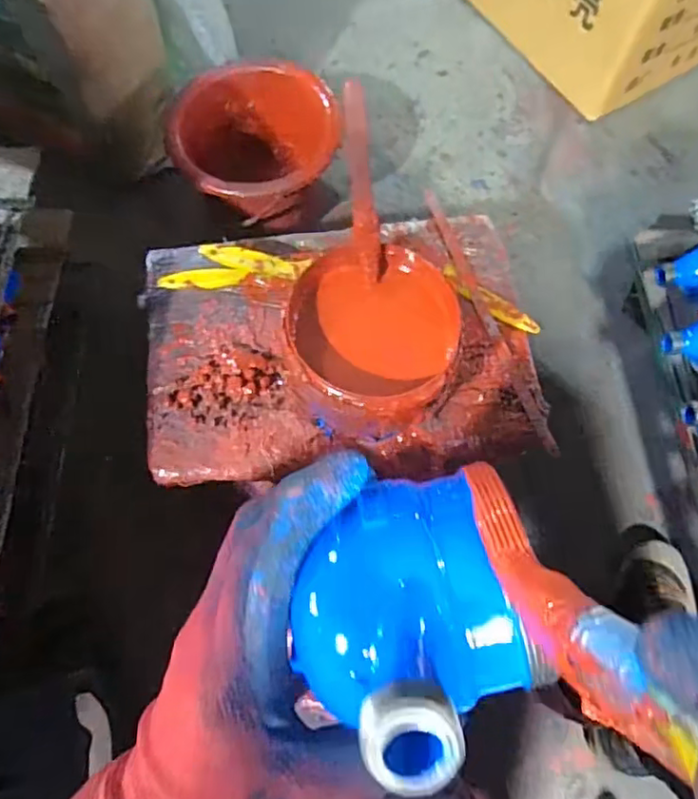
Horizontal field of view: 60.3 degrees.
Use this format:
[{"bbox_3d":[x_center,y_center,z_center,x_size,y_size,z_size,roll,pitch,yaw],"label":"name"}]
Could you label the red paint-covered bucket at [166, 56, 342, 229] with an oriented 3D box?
[{"bbox_3d":[-0.125,-0.315,0.817,0.192,0.157,0.198,0,70,-1],"label":"red paint-covered bucket"}]

